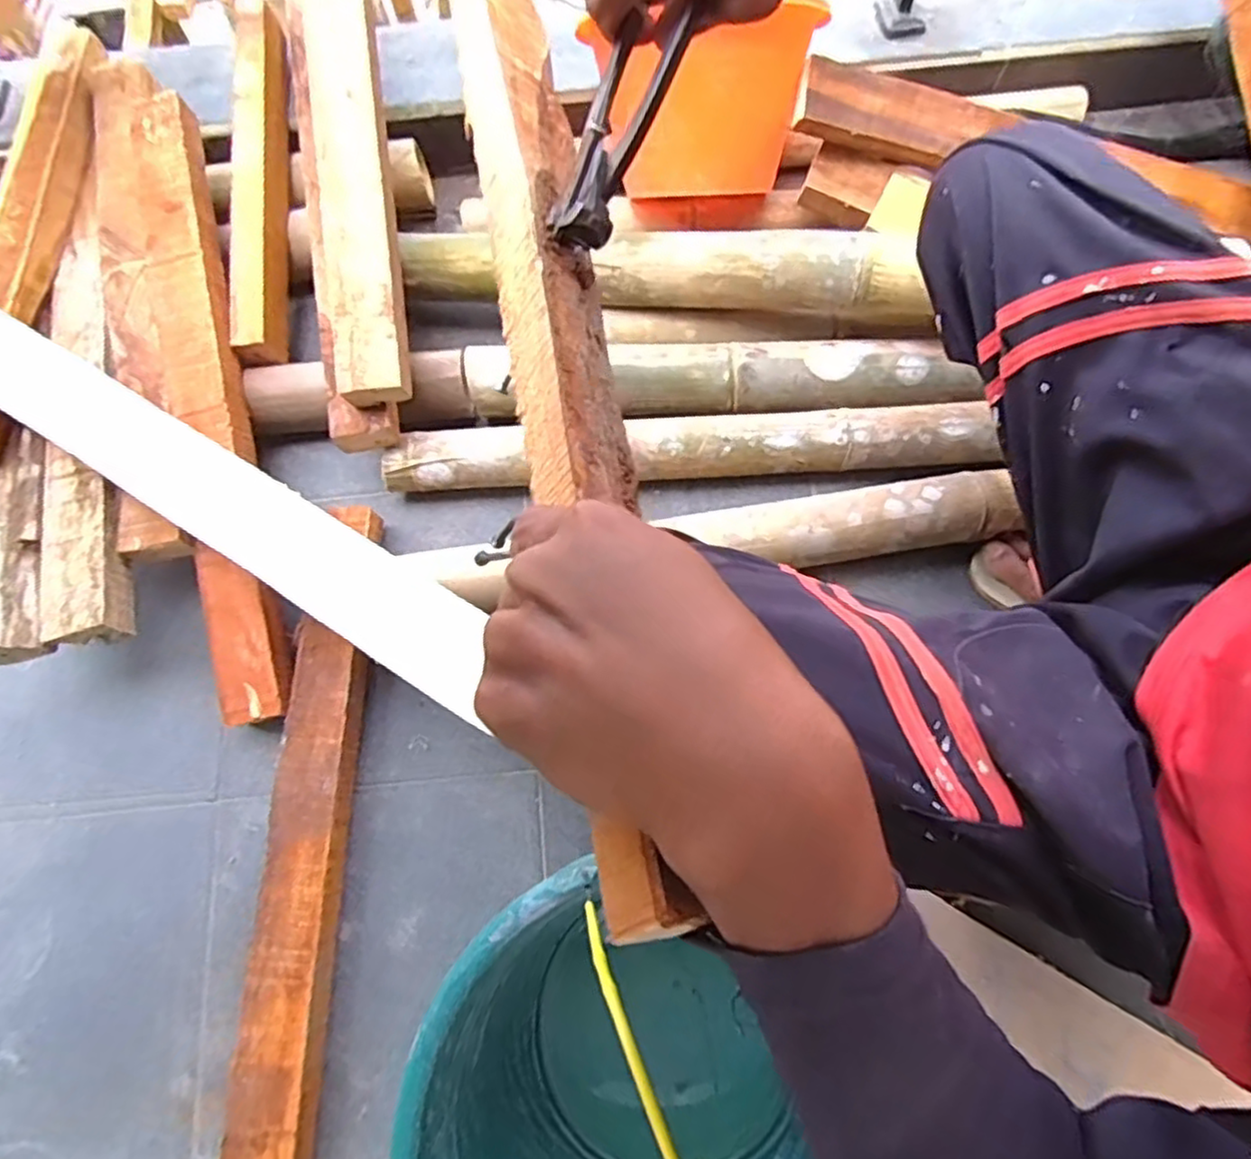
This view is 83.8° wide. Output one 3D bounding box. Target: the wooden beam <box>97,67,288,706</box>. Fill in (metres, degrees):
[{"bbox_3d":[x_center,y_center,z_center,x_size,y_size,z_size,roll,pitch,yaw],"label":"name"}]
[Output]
[{"bbox_3d":[-0.429,-0.213,0.670,0.119,0.057,0.707,-14,83,-2],"label":"wooden beam"}]

